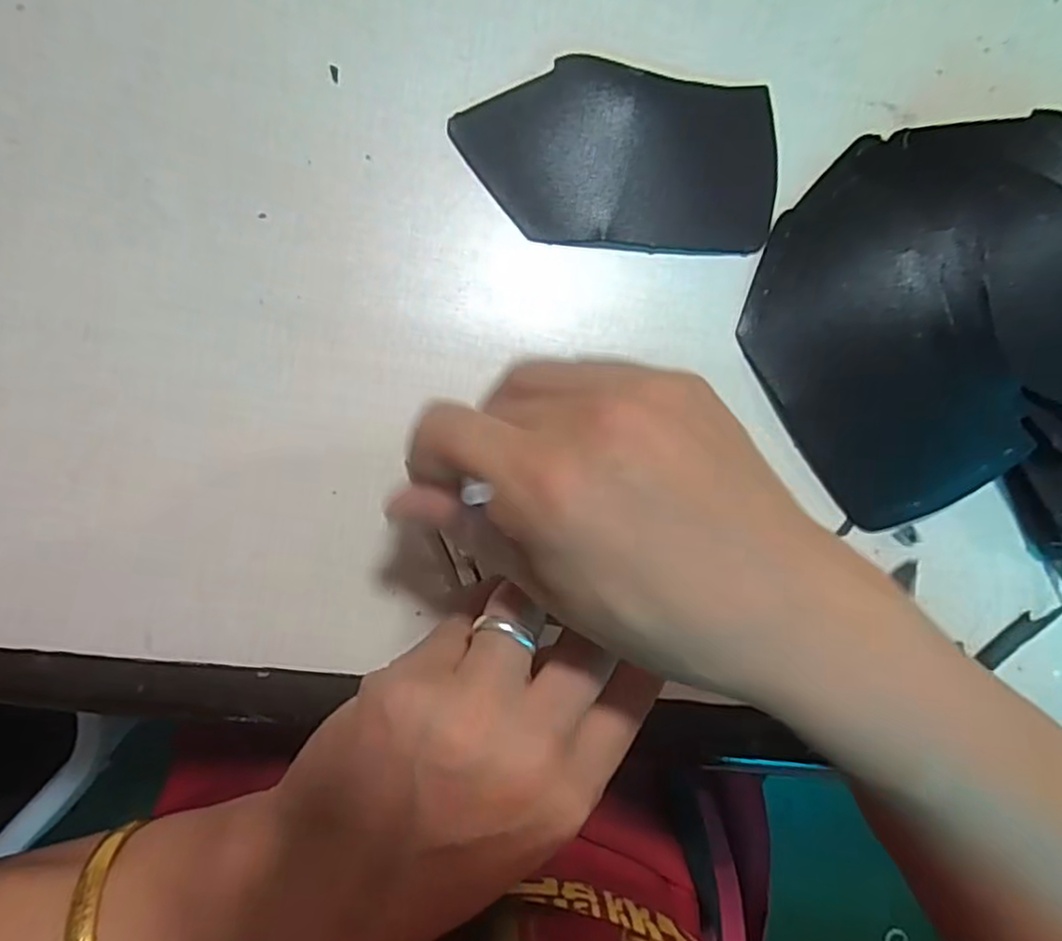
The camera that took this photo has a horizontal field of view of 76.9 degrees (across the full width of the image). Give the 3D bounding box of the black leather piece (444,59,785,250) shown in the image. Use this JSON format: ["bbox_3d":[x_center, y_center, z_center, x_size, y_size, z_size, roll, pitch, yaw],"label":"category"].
[{"bbox_3d":[0.038,-0.128,0.273,0.128,0.004,0.073,2,87,-7],"label":"black leather piece"}]

